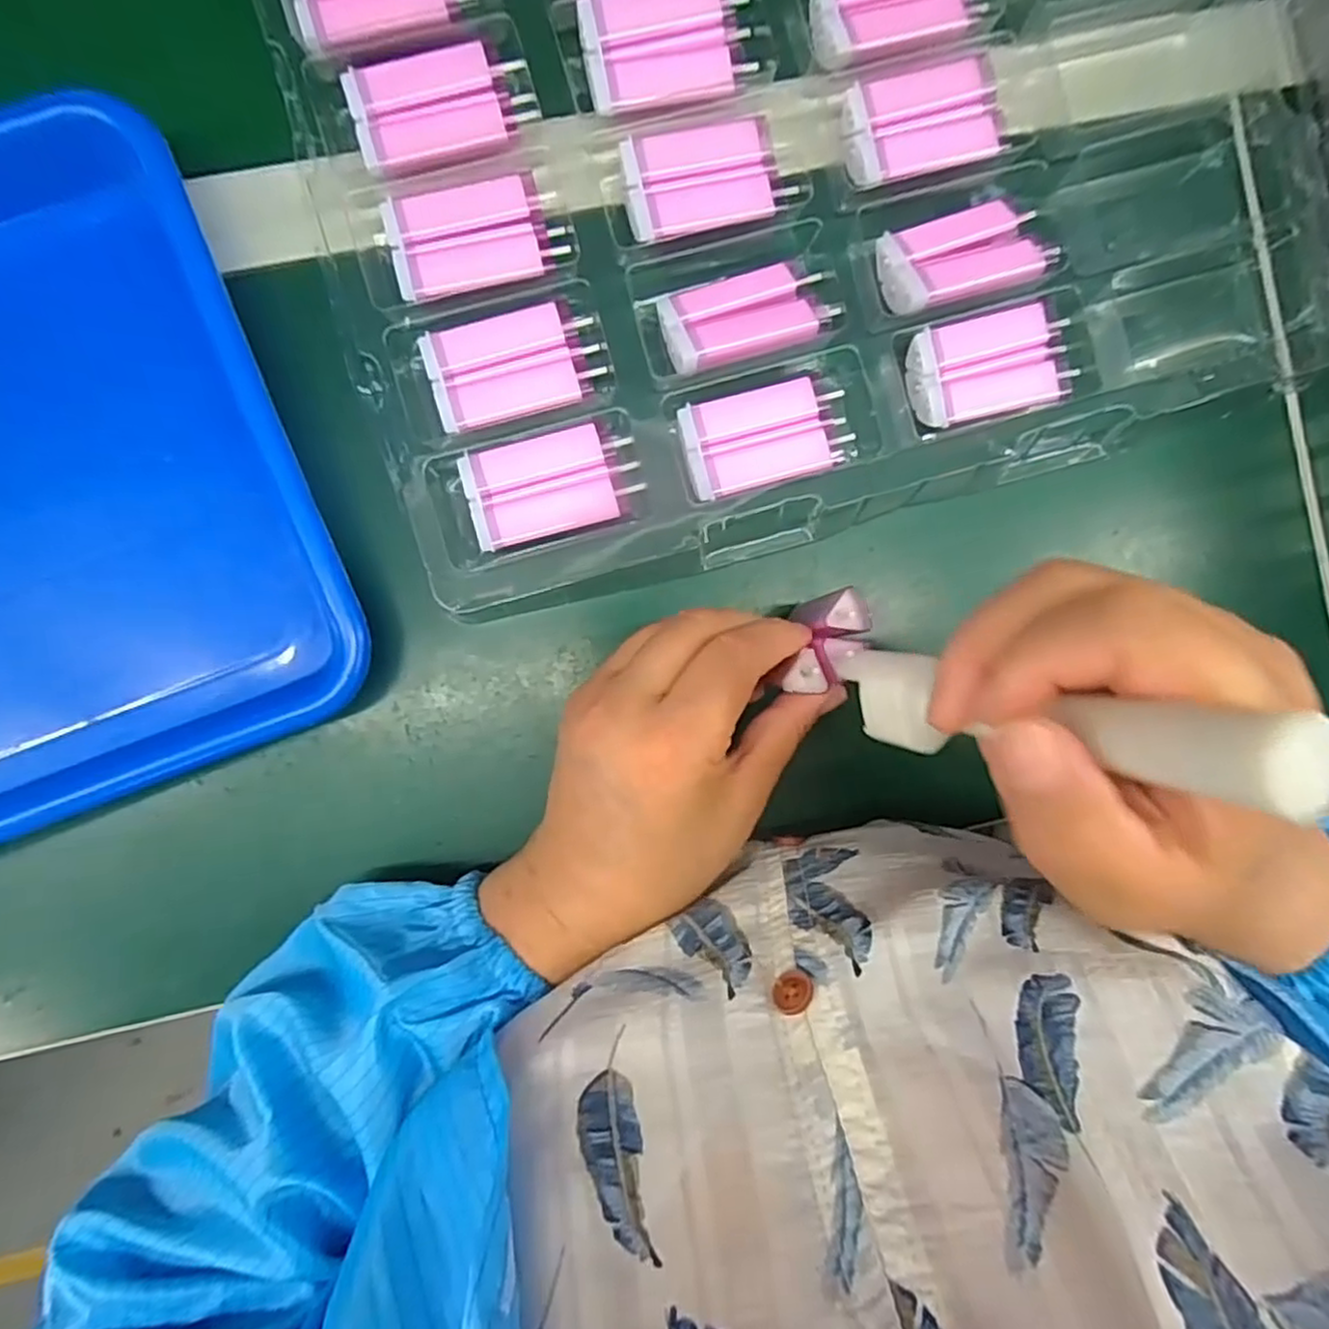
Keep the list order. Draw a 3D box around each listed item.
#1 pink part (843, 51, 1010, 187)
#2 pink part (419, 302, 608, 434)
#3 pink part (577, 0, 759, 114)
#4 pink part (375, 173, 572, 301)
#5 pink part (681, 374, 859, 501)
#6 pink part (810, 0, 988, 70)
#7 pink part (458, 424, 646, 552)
[{"bbox_3d":[0.109,-0.228,0.294,0.065,0.009,0.043,-16,93,-3],"label":"pink part"},{"bbox_3d":[-0.060,-0.122,0.286,0.068,0.008,0.040,-17,93,-2],"label":"pink part"},{"bbox_3d":[0.002,-0.253,0.290,0.068,0.019,0.040,-13,93,-3],"label":"pink part"},{"bbox_3d":[-0.077,-0.174,0.283,0.068,0.006,0.040,-18,93,-2],"label":"pink part"},{"bbox_3d":[0.042,-0.094,0.297,0.066,0.015,0.040,-14,93,-3],"label":"pink part"},{"bbox_3d":[0.097,-0.275,0.296,0.071,0.018,0.041,-15,93,-3],"label":"pink part"},{"bbox_3d":[-0.046,-0.073,0.286,0.066,0.014,0.040,-18,93,-2],"label":"pink part"}]

